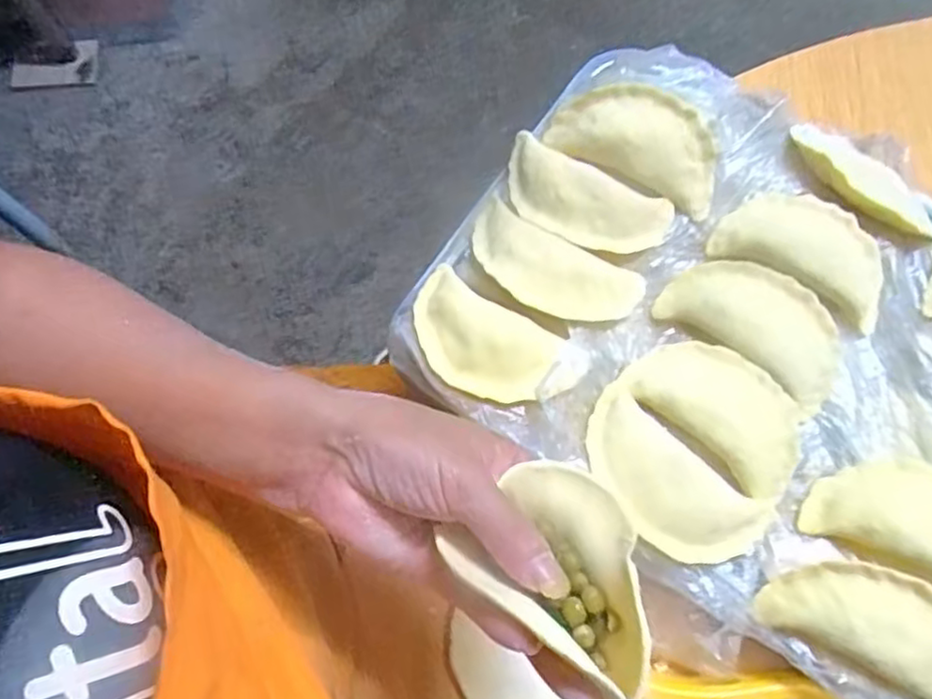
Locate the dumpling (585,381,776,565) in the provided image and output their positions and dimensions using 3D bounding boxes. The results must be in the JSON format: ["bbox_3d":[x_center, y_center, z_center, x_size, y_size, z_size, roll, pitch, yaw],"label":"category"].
[{"bbox_3d":[0.109,0.075,0.368,0.111,0.027,0.058,39,78,12],"label":"dumpling"}]

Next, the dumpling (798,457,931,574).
[{"bbox_3d":[0.239,0.090,0.360,0.102,0.026,0.056,22,75,8],"label":"dumpling"}]

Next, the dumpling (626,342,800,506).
[{"bbox_3d":[0.147,0.031,0.380,0.099,0.015,0.059,40,78,12],"label":"dumpling"}]

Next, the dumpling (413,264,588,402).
[{"bbox_3d":[0.012,-0.002,0.393,0.104,0.018,0.057,35,77,11],"label":"dumpling"}]

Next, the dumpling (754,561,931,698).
[{"bbox_3d":[0.213,0.142,0.348,0.113,0.033,0.051,27,79,6],"label":"dumpling"}]

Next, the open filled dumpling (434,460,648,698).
[{"bbox_3d":[0.044,0.084,0.265,0.082,0.036,0.063,41,81,9],"label":"open filled dumpling"}]

